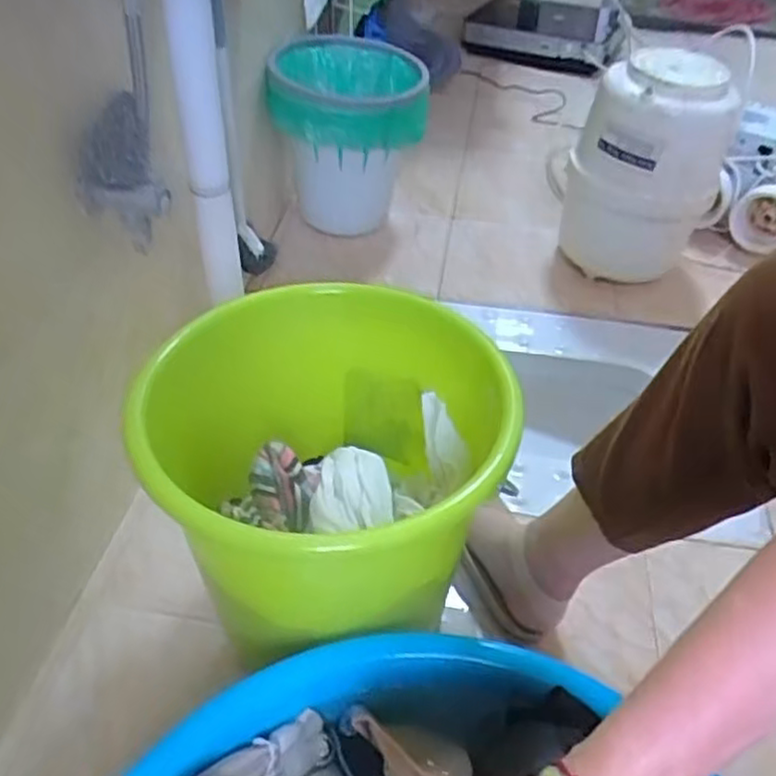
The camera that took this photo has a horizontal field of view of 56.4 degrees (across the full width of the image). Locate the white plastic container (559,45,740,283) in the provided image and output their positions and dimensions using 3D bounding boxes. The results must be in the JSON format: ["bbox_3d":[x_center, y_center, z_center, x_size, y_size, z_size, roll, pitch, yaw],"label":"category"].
[{"bbox_3d":[0.427,-0.352,1.201,0.212,0.368,0.249,23,48,22],"label":"white plastic container"}]

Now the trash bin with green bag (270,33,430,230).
[{"bbox_3d":[-0.055,-0.434,1.313,0.249,0.312,0.284,8,44,7],"label":"trash bin with green bag"}]

